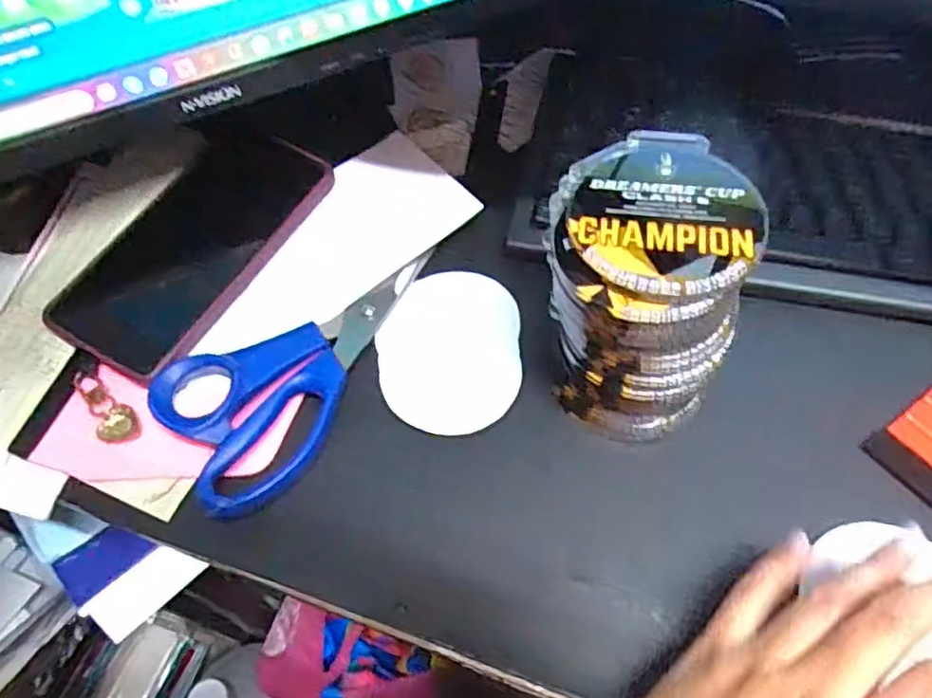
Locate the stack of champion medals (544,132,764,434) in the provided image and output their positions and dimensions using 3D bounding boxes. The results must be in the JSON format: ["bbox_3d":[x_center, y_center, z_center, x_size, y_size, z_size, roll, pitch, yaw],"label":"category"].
[{"bbox_3d":[0.078,-0.023,0.315,0.080,0.114,0.094,7,61,8],"label":"stack of champion medals"}]

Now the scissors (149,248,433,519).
[{"bbox_3d":[-0.095,0.002,0.359,0.081,0.025,0.169,22,64,16],"label":"scissors"}]

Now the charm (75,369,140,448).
[{"bbox_3d":[-0.188,0.028,0.355,0.018,0.010,0.052,-33,63,-14],"label":"charm"}]

